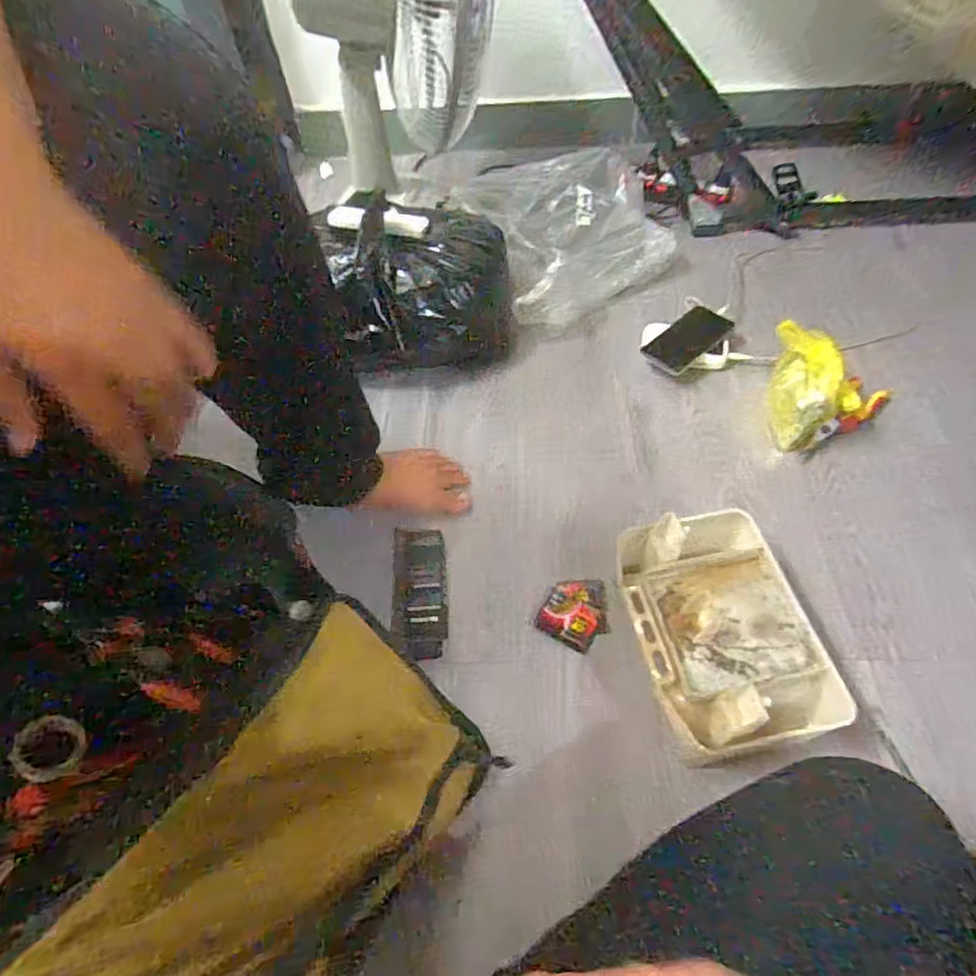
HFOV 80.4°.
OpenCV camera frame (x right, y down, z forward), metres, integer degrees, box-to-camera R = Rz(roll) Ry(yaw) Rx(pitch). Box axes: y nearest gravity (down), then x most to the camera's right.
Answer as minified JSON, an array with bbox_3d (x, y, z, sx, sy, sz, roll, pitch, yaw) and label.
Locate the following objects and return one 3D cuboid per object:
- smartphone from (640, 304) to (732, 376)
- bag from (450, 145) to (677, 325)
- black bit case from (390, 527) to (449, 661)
[{"bbox_3d":[0.320,-0.240,0.930,0.138,0.007,0.073,-40,67,-6],"label":"smartphone"},{"bbox_3d":[0.150,-0.486,1.038,0.332,0.122,0.407,-17,56,-9],"label":"bag"},{"bbox_3d":[-0.084,0.125,0.704,0.067,0.025,0.163,-3,55,1],"label":"black bit case"}]

